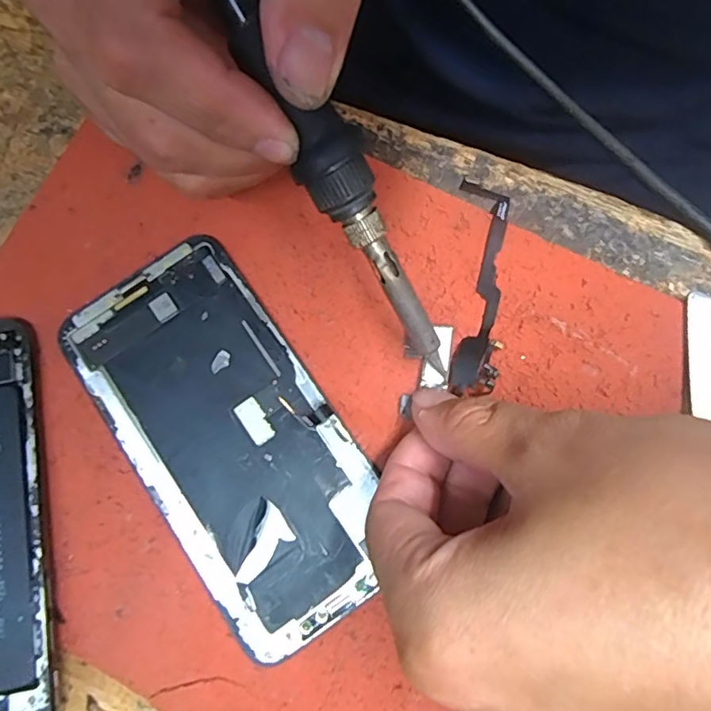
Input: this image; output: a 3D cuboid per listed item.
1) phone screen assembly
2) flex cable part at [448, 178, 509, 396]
[{"bbox_3d":[-0.042,0.028,0.192,0.069,0.005,0.139,-35,80,-6],"label":"phone screen assembly"},{"bbox_3d":[0.045,-0.028,0.200,0.017,0.007,0.082,6,79,2],"label":"flex cable part"}]

